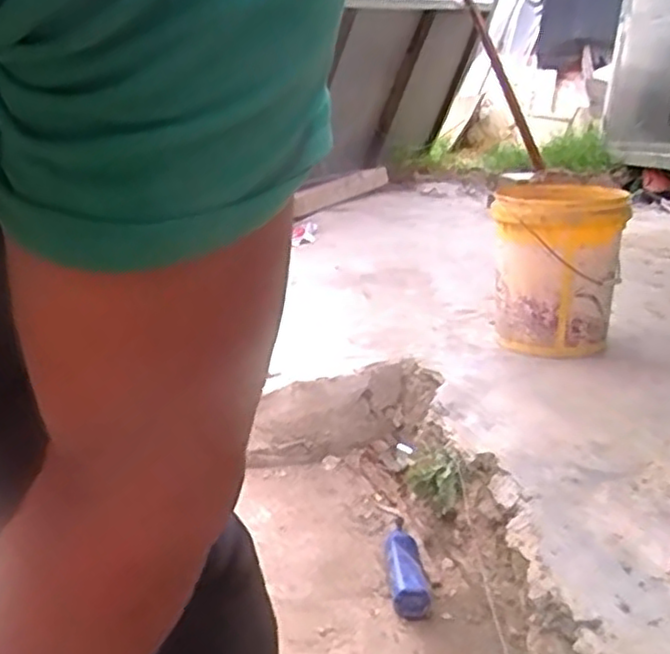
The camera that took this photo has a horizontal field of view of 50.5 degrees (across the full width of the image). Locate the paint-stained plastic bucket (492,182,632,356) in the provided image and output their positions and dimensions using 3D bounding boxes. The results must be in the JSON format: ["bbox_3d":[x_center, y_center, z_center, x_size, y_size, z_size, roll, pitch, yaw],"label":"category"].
[{"bbox_3d":[0.532,-0.148,1.719,0.287,0.369,0.271,9,17,16],"label":"paint-stained plastic bucket"}]

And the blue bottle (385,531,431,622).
[{"bbox_3d":[0.123,0.420,1.240,0.068,0.044,0.225,3,16,-3],"label":"blue bottle"}]

